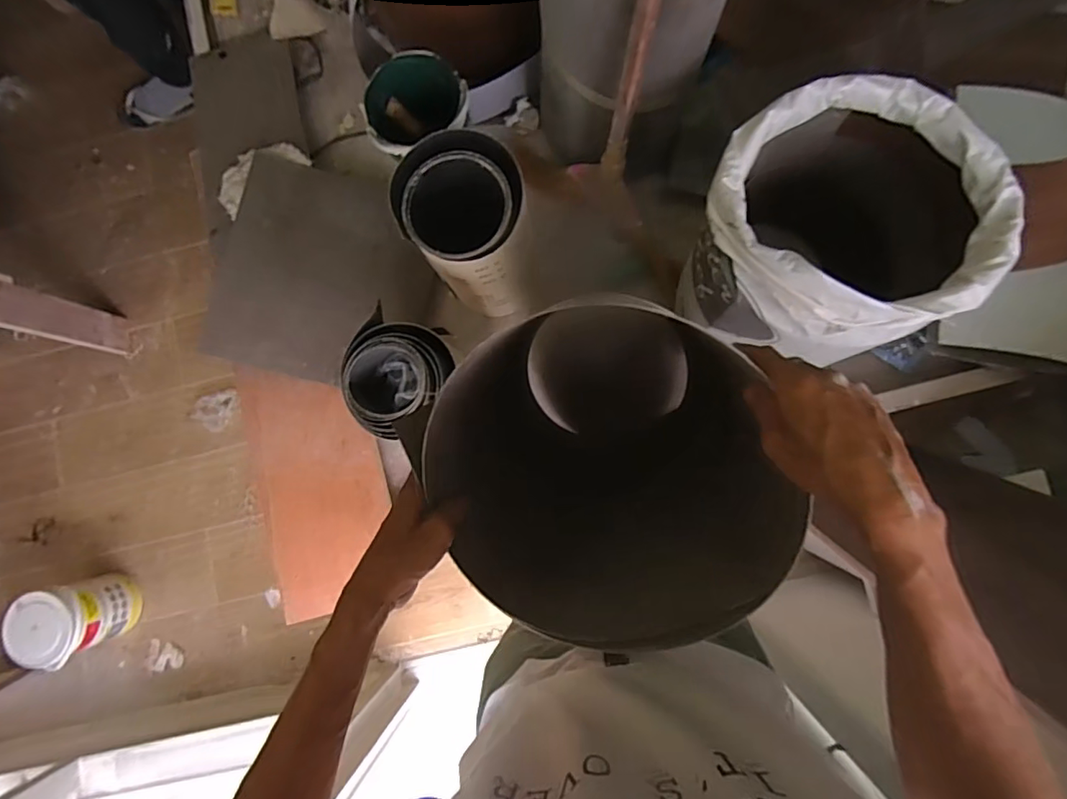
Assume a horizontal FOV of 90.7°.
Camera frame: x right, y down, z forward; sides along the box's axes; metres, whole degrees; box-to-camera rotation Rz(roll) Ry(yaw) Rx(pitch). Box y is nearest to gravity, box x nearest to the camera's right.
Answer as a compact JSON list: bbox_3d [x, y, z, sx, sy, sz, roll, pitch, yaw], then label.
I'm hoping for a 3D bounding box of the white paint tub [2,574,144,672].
[{"bbox_3d":[-1.162,0.561,1.350,0.169,0.229,0.174,-1,84,5],"label":"white paint tub"}]

